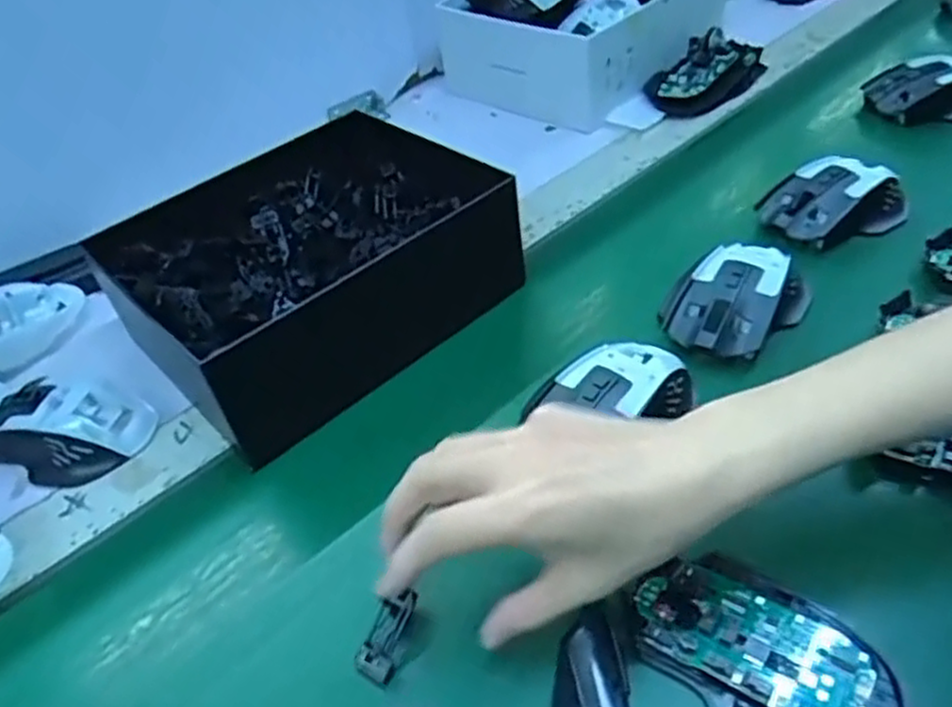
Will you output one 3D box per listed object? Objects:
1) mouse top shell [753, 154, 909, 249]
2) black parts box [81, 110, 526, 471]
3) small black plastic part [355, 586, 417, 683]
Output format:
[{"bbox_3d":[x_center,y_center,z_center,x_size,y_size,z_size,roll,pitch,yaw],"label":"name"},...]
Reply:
[{"bbox_3d":[0.260,-0.108,0.534,0.106,0.045,0.064,-12,43,-4],"label":"mouse top shell"},{"bbox_3d":[-0.111,-0.063,0.509,0.225,0.084,0.191,-35,49,-26],"label":"black parts box"},{"bbox_3d":[-0.041,0.130,0.345,0.018,0.006,0.041,16,70,20],"label":"small black plastic part"}]

